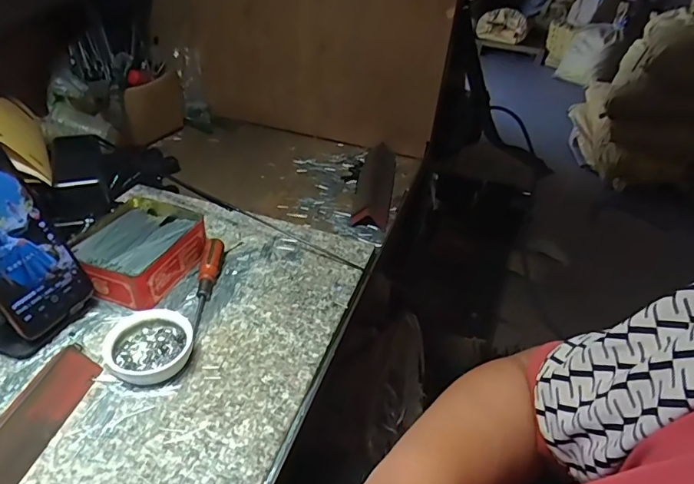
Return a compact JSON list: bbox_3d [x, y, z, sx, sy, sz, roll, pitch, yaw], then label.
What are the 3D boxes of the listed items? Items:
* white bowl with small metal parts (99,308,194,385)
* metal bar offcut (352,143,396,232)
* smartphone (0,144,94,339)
[{"bbox_3d":[-0.177,0.094,0.422,0.071,0.029,0.071,3,37,-2],"label":"white bowl with small metal parts"},{"bbox_3d":[0.045,-0.093,0.739,0.056,0.026,0.234,7,37,3],"label":"metal bar offcut"},{"bbox_3d":[-0.290,-0.003,0.406,0.005,0.164,0.078,-8,28,29],"label":"smartphone"}]

